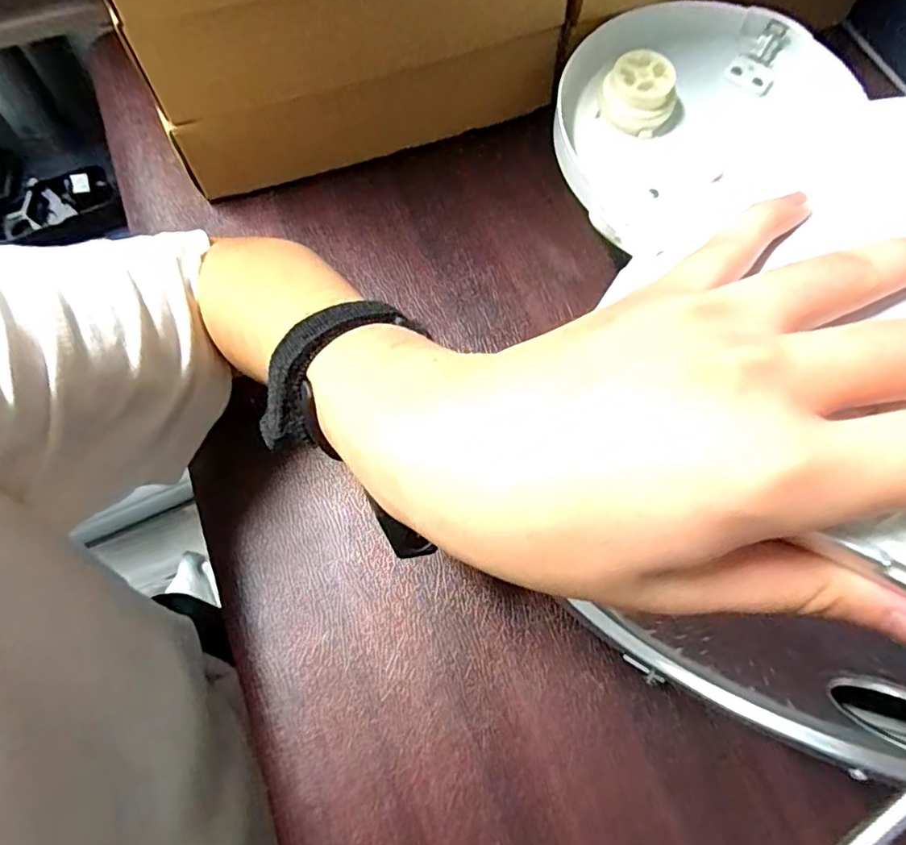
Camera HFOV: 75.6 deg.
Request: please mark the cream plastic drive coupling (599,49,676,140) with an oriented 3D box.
[{"bbox_3d":[0.125,-0.222,0.394,0.048,0.026,0.047,18,69,6],"label":"cream plastic drive coupling"}]

